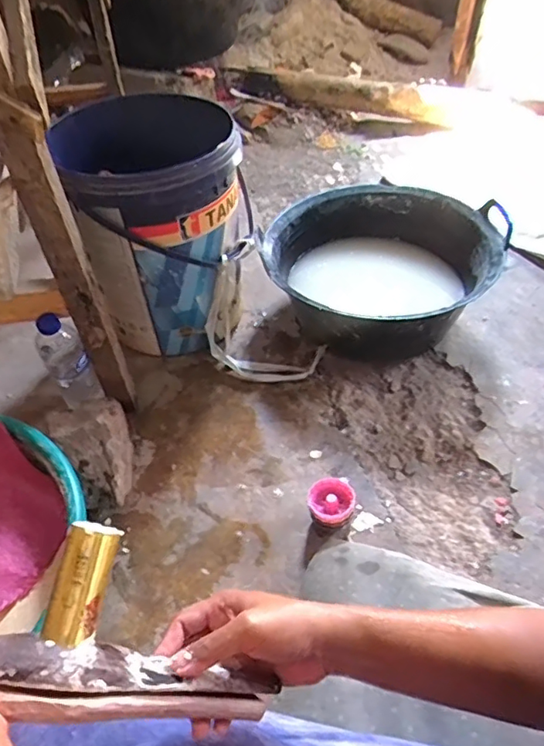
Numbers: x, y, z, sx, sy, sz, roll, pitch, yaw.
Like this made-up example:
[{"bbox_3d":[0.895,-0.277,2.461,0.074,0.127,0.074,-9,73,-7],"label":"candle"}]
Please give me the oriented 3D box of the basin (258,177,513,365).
[{"bbox_3d":[0.197,-0.189,1.045,0.409,0.177,0.376,-1,47,1],"label":"basin"}]

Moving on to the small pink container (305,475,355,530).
[{"bbox_3d":[0.083,0.190,0.773,0.065,0.056,0.065,13,49,14],"label":"small pink container"}]

